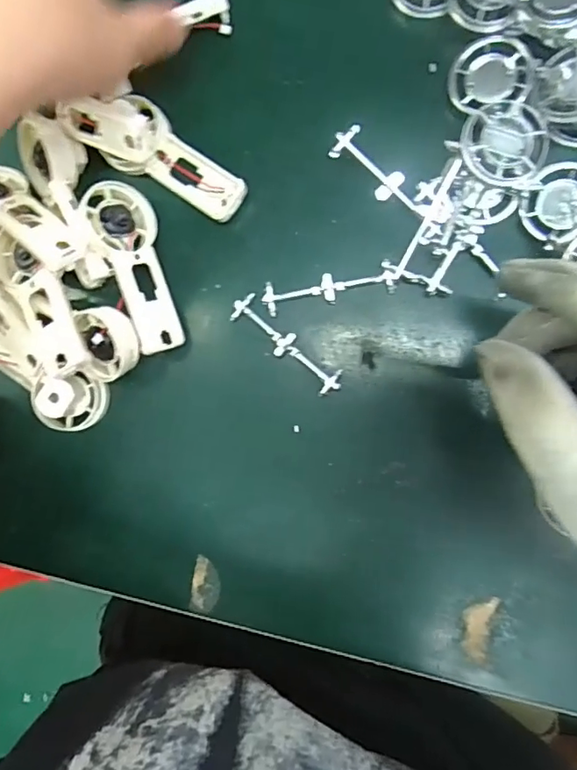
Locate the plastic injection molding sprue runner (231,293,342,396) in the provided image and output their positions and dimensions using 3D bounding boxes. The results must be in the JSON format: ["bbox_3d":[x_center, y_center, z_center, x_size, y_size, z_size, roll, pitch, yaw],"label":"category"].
[{"bbox_3d":[-0.001,-0.022,0.288,0.071,0.004,0.017,41,96,8],"label":"plastic injection molding sprue runner"}]

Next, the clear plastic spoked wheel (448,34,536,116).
[{"bbox_3d":[0.101,-0.154,0.265,0.040,0.012,0.034,-8,88,10],"label":"clear plastic spoked wheel"}]

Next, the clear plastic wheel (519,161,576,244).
[{"bbox_3d":[0.131,-0.090,0.257,0.038,0.011,0.032,-34,83,8],"label":"clear plastic wheel"}]

